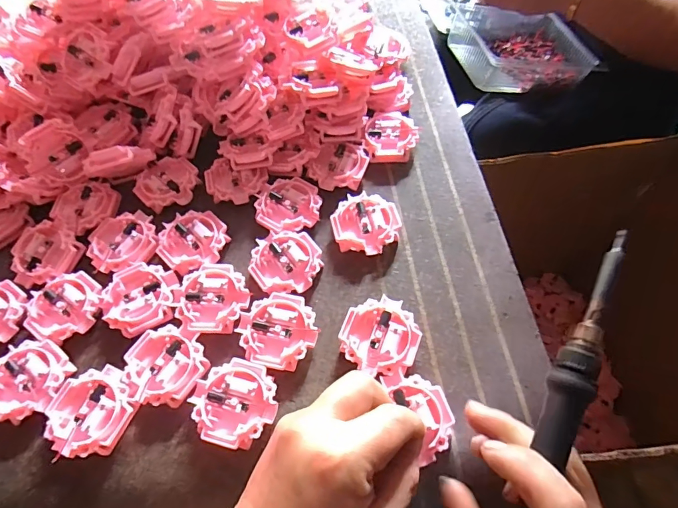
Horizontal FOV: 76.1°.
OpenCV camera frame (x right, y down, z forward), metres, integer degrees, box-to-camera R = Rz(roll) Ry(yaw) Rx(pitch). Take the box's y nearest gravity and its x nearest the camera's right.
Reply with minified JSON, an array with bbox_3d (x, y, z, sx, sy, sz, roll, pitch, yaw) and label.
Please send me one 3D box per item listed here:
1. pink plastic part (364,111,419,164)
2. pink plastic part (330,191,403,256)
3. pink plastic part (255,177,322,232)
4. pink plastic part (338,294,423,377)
[{"bbox_3d":[0.047,-0.106,0.395,0.047,0.016,0.049,-3,60,3],"label":"pink plastic part"},{"bbox_3d":[0.022,-0.023,0.347,0.052,0.015,0.054,-2,60,3],"label":"pink plastic part"},{"bbox_3d":[-0.042,-0.041,0.356,0.051,0.009,0.050,-2,60,3],"label":"pink plastic part"},{"bbox_3d":[0.029,0.057,0.301,0.052,0.015,0.052,-2,60,3],"label":"pink plastic part"}]

